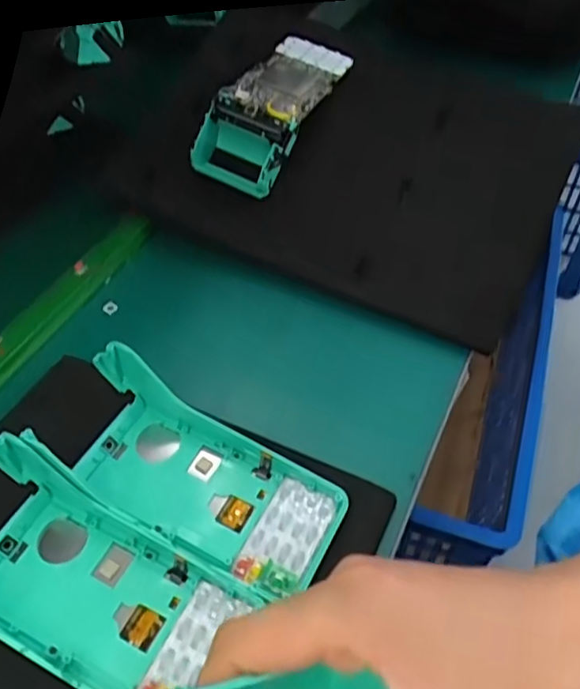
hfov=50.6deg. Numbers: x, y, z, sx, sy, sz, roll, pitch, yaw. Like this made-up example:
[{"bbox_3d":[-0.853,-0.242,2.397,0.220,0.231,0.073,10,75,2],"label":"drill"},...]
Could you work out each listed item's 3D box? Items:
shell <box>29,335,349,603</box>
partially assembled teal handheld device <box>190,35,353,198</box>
[{"bbox_3d":[-0.055,0.069,0.344,0.167,0.048,0.083,19,51,17],"label":"shell"},{"bbox_3d":[-0.007,-0.204,0.513,0.074,0.056,0.169,25,67,22],"label":"partially assembled teal handheld device"}]

